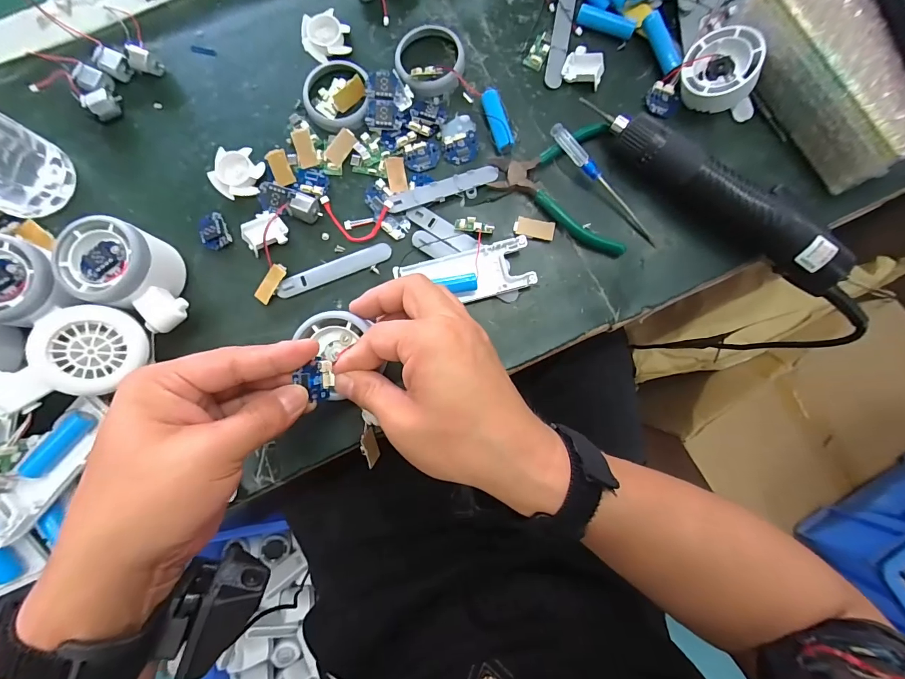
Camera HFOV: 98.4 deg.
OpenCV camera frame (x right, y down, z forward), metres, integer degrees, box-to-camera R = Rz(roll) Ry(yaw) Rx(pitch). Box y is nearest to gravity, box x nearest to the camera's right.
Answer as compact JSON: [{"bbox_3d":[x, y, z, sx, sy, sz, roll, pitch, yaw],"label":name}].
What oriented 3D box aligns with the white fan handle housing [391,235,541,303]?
[{"bbox_3d":[0.011,-0.049,0.307,0.101,0.017,0.039,-14,85,-2],"label":"white fan handle housing"}]

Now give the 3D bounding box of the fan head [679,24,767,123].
[{"bbox_3d":[0.221,-0.216,0.323,0.055,0.045,0.058,10,92,30],"label":"fan head"}]

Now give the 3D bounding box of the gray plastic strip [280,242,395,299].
[{"bbox_3d":[-0.095,-0.057,0.313,0.092,0.006,0.017,-22,86,-3],"label":"gray plastic strip"}]

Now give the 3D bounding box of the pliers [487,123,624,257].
[{"bbox_3d":[0.083,-0.121,0.317,0.097,0.012,0.109,-3,85,-1],"label":"pliers"}]

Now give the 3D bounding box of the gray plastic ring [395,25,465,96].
[{"bbox_3d":[-0.019,-0.232,0.325,0.055,0.017,0.055,0,85,-1],"label":"gray plastic ring"}]

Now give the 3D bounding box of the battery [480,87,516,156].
[{"bbox_3d":[0.037,-0.178,0.320,0.014,0.016,0.050,-15,85,-2],"label":"battery"}]

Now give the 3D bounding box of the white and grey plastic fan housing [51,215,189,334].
[{"bbox_3d":[-0.227,-0.047,0.286,0.078,0.055,0.057,26,85,2],"label":"white and grey plastic fan housing"}]

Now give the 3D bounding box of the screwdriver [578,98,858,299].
[{"bbox_3d":[0.199,-0.112,0.302,0.222,0.049,0.039,37,86,2],"label":"screwdriver"}]

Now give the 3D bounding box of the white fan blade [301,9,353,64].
[{"bbox_3d":[-0.108,-0.256,0.332,0.038,0.013,0.038,0,85,-1],"label":"white fan blade"}]

